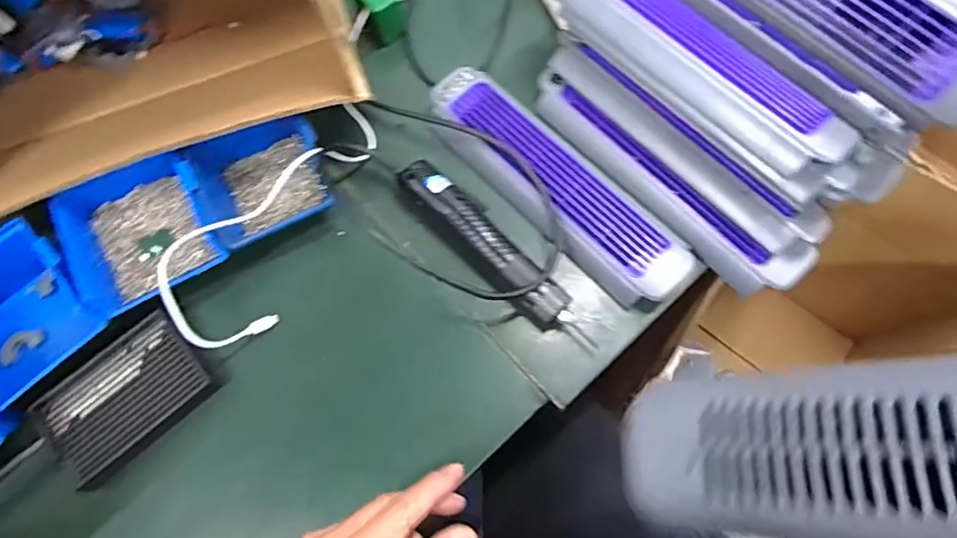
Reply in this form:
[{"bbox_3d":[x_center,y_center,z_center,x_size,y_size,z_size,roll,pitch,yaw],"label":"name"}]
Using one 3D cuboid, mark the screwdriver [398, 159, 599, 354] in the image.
[{"bbox_3d":[0.015,-0.013,0.491,0.040,0.036,0.232,-42,75,-10],"label":"screwdriver"}]

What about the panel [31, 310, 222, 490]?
[{"bbox_3d":[-0.313,0.115,0.473,0.139,0.028,0.088,-40,75,-10],"label":"panel"}]

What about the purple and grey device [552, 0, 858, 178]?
[{"bbox_3d":[0.175,-0.180,0.457,0.062,0.049,0.288,-41,75,-10],"label":"purple and grey device"}]

